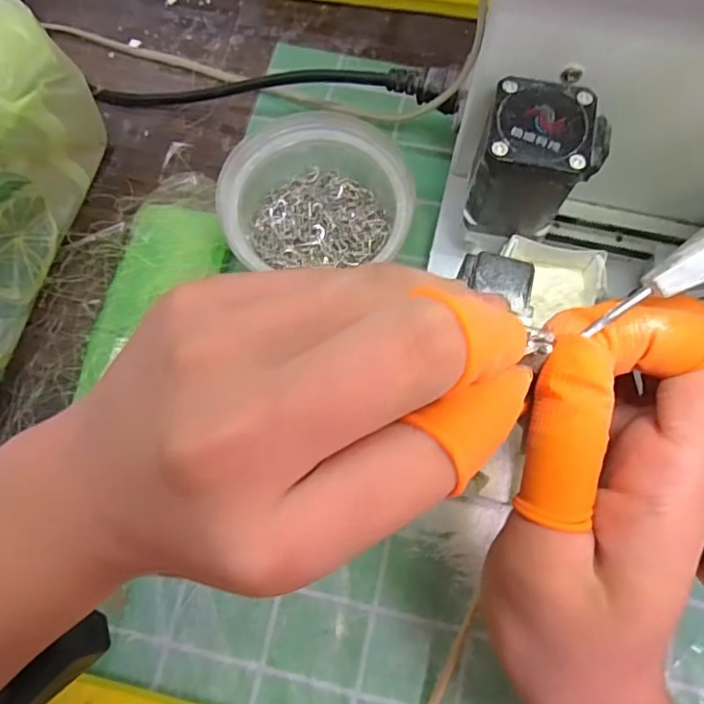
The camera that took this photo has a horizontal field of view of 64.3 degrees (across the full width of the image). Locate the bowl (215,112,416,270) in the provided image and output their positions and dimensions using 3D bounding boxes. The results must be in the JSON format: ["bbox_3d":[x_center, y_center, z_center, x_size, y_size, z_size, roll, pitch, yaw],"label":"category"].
[{"bbox_3d":[-0.016,-0.078,0.312,0.102,0.052,0.091,0,74,1],"label":"bowl"}]

